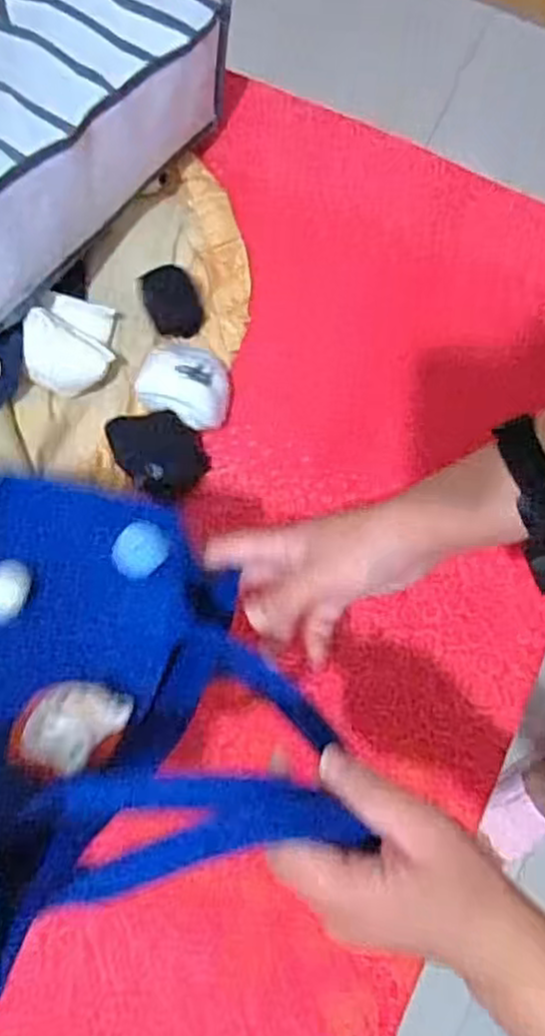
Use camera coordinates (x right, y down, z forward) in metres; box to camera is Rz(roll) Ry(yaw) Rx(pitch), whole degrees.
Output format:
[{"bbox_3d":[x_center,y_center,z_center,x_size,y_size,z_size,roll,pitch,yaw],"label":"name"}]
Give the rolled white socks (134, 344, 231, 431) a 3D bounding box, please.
[{"bbox_3d":[-0.078,-0.121,0.672,0.083,0.050,0.070,18,78,3],"label":"rolled white socks"}]

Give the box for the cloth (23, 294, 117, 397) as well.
[{"bbox_3d":[-0.186,-0.157,0.656,0.078,0.038,0.081,8,80,-36],"label":"cloth"}]

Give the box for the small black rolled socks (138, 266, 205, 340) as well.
[{"bbox_3d":[-0.095,-0.203,0.689,0.049,0.052,0.052,0,78,-1],"label":"small black rolled socks"}]

